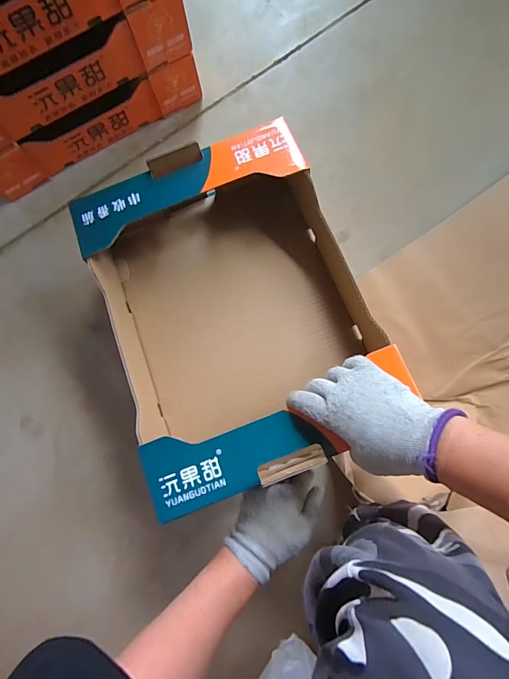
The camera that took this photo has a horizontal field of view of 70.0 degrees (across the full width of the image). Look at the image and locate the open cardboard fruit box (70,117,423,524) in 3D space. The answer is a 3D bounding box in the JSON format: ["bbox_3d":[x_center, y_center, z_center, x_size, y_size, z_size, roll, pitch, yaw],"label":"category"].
[{"bbox_3d":[-0.026,-0.040,0.445,0.282,0.119,0.376,-22,81,3],"label":"open cardboard fruit box"}]

